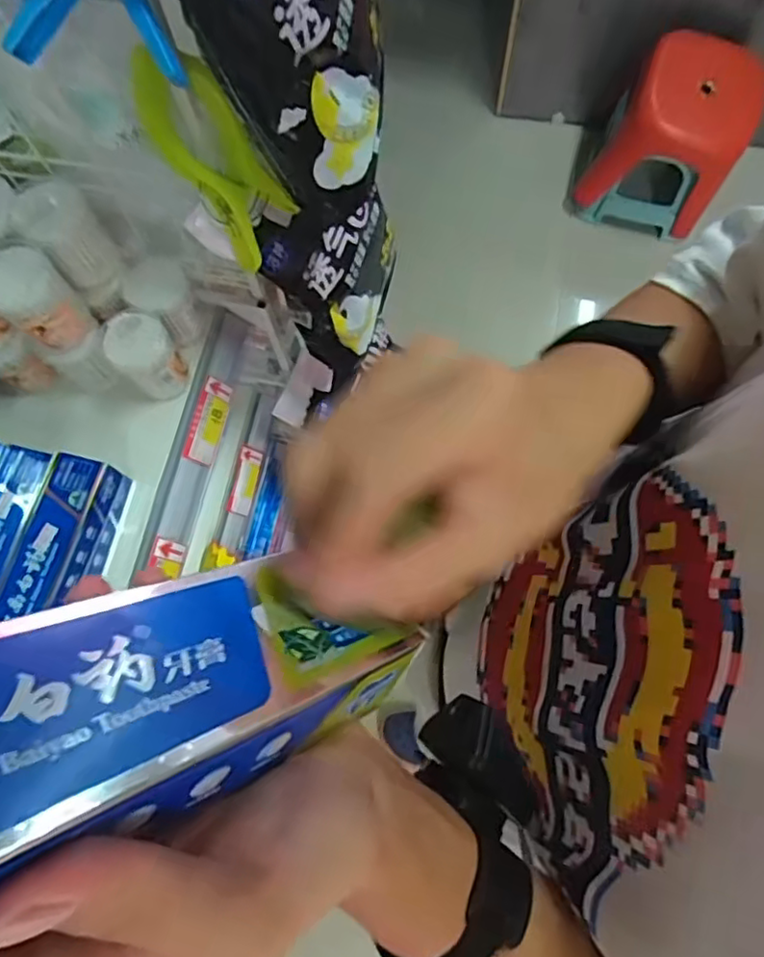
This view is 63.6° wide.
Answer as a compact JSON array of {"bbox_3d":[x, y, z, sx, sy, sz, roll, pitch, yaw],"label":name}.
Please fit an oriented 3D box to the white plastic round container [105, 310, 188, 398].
[{"bbox_3d":[-0.219,-0.114,0.578,0.049,0.073,0.055,-38,75,-10],"label":"white plastic round container"}]

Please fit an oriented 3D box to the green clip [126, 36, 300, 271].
[{"bbox_3d":[-0.119,-0.230,0.444,0.032,0.153,0.063,14,71,33],"label":"green clip"}]

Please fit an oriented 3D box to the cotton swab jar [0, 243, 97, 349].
[{"bbox_3d":[-0.288,-0.147,0.515,0.055,0.076,0.058,-40,75,-10],"label":"cotton swab jar"}]

